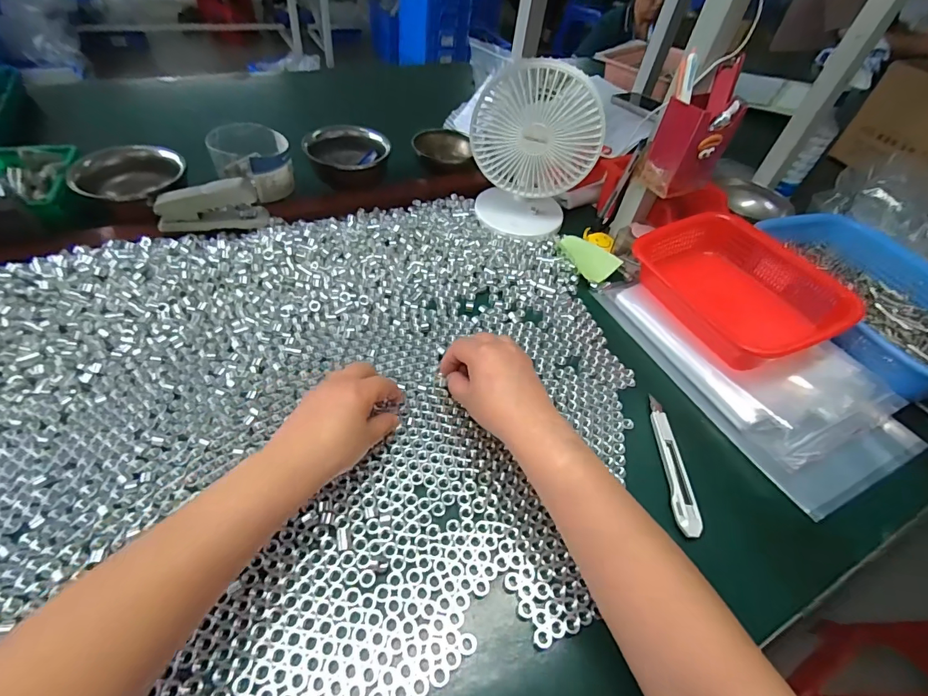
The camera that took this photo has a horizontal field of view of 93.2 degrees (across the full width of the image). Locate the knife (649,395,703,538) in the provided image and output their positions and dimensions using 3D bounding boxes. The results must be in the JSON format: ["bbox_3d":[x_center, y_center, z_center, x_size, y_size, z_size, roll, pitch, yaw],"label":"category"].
[{"bbox_3d":[0.197,0.105,0.416,0.019,0.008,0.141,6,49,-3],"label":"knife"}]

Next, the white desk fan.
[{"bbox_3d":[0.090,-0.265,0.583,0.160,0.200,0.096,9,49,0],"label":"white desk fan"}]

